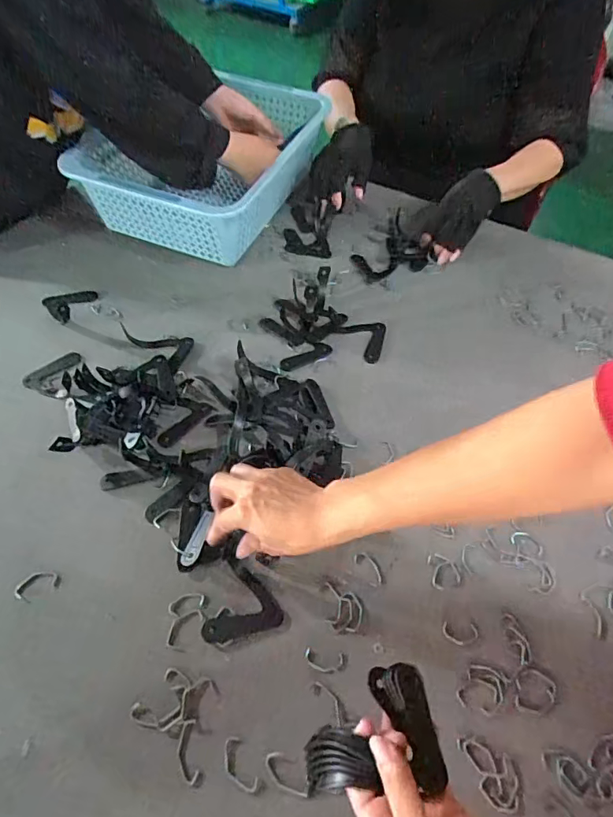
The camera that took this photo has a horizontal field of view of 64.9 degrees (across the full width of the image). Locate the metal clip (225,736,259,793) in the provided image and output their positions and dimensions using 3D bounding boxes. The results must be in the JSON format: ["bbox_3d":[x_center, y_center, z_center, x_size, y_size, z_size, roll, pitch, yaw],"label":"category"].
[{"bbox_3d":[-0.055,0.289,0.388,0.019,0.008,0.041,-28,61,-20],"label":"metal clip"}]

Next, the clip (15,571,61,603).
[{"bbox_3d":[-0.258,0.170,0.463,0.038,0.010,0.023,-25,60,-18],"label":"clip"}]

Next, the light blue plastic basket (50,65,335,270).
[{"bbox_3d":[-0.158,-0.392,0.771,0.274,0.121,0.365,21,57,12],"label":"light blue plastic basket"}]

